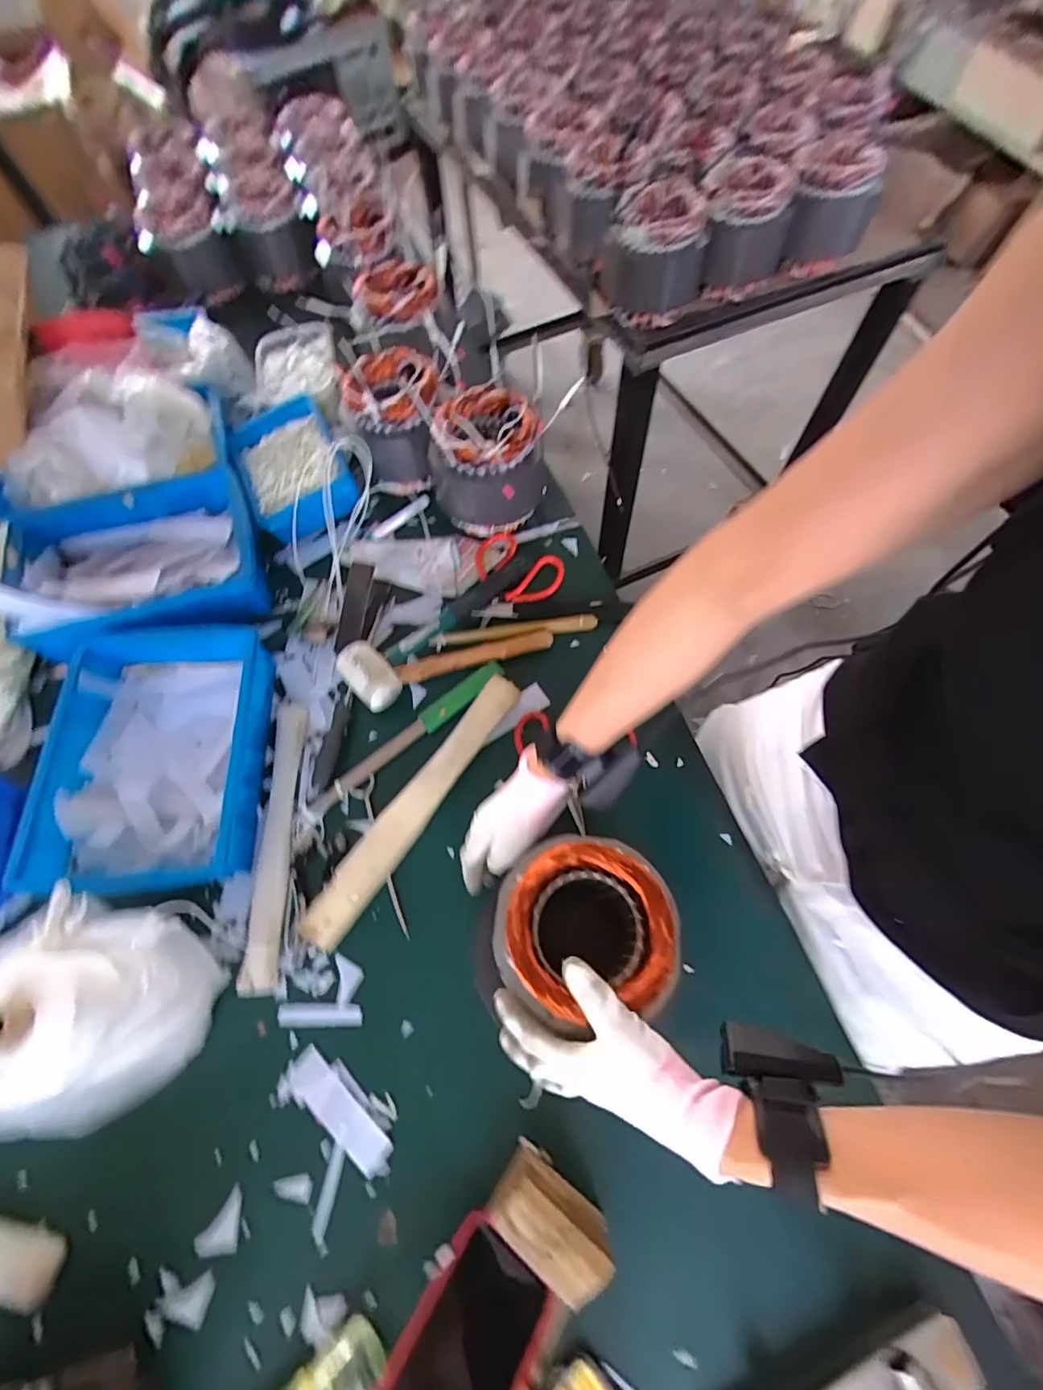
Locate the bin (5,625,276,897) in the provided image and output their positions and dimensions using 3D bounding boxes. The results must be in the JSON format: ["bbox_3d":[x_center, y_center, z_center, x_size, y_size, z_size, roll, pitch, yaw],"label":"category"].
[{"bbox_3d":[-0.399,0.068,0.566,0.202,0.082,0.287,-9,65,-2],"label":"bin"}]

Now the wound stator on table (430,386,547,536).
[{"bbox_3d":[-0.046,-0.311,0.694,0.145,0.143,0.140,-10,65,-2],"label":"wound stator on table"}]

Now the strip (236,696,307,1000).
[{"bbox_3d":[-0.267,0.150,0.557,0.033,0.023,0.300,-5,65,0],"label":"strip"}]

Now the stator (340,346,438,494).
[{"bbox_3d":[-0.173,-0.382,0.719,0.135,0.141,0.125,-1,65,2],"label":"stator"}]

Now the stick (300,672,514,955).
[{"bbox_3d":[-0.110,0.114,0.562,0.039,0.025,0.334,31,70,15],"label":"stick"}]

